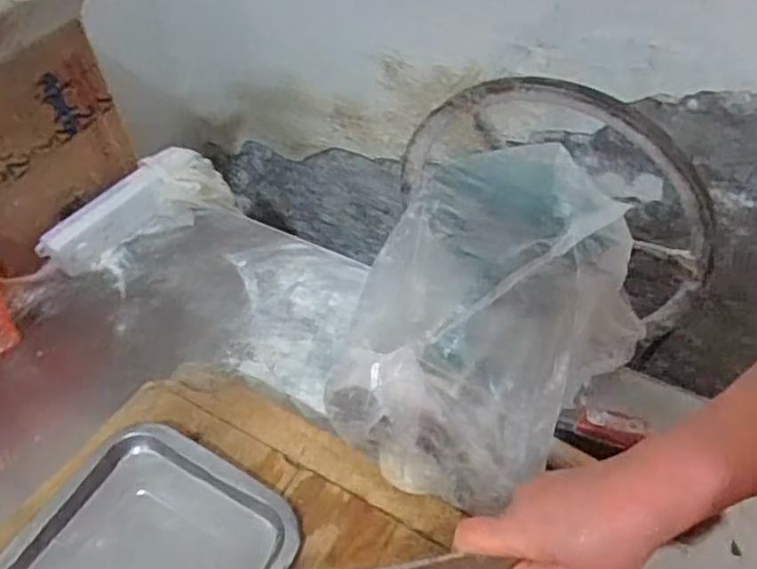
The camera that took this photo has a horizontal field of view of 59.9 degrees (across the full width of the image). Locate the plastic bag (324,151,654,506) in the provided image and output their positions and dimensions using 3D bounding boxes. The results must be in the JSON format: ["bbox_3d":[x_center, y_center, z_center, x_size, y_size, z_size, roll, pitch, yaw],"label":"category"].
[{"bbox_3d":[0.092,0.022,0.532,0.193,0.118,0.277,20,52,20],"label":"plastic bag"}]

